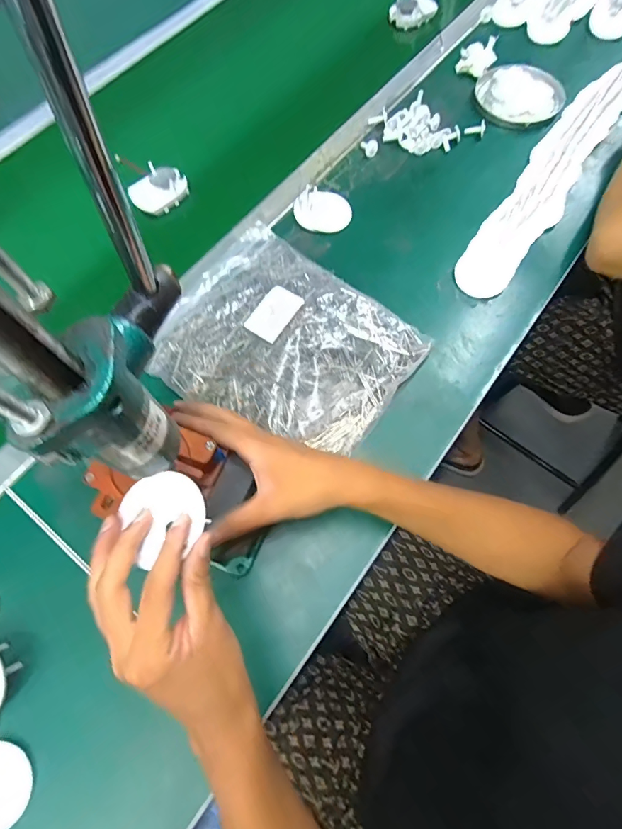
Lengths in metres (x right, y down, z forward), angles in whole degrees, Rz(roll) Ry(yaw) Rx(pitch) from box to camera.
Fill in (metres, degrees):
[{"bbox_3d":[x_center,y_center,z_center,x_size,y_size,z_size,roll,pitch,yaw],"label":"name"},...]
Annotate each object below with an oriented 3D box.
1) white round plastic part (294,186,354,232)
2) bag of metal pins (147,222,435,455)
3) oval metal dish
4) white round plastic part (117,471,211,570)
[{"bbox_3d":[0.016,-0.269,0.562,0.075,0.011,0.057,2,89,-2],"label":"white round plastic part"},{"bbox_3d":[-0.034,-0.083,0.471,0.269,0.062,0.217,36,74,16],"label":"bag of metal pins"},{"bbox_3d":[0.319,-0.491,0.652,0.130,0.017,0.123,25,72,13],"label":"oval metal dish"},{"bbox_3d":[-0.101,0.066,0.288,0.054,0.011,0.058,-1,68,2],"label":"white round plastic part"}]

